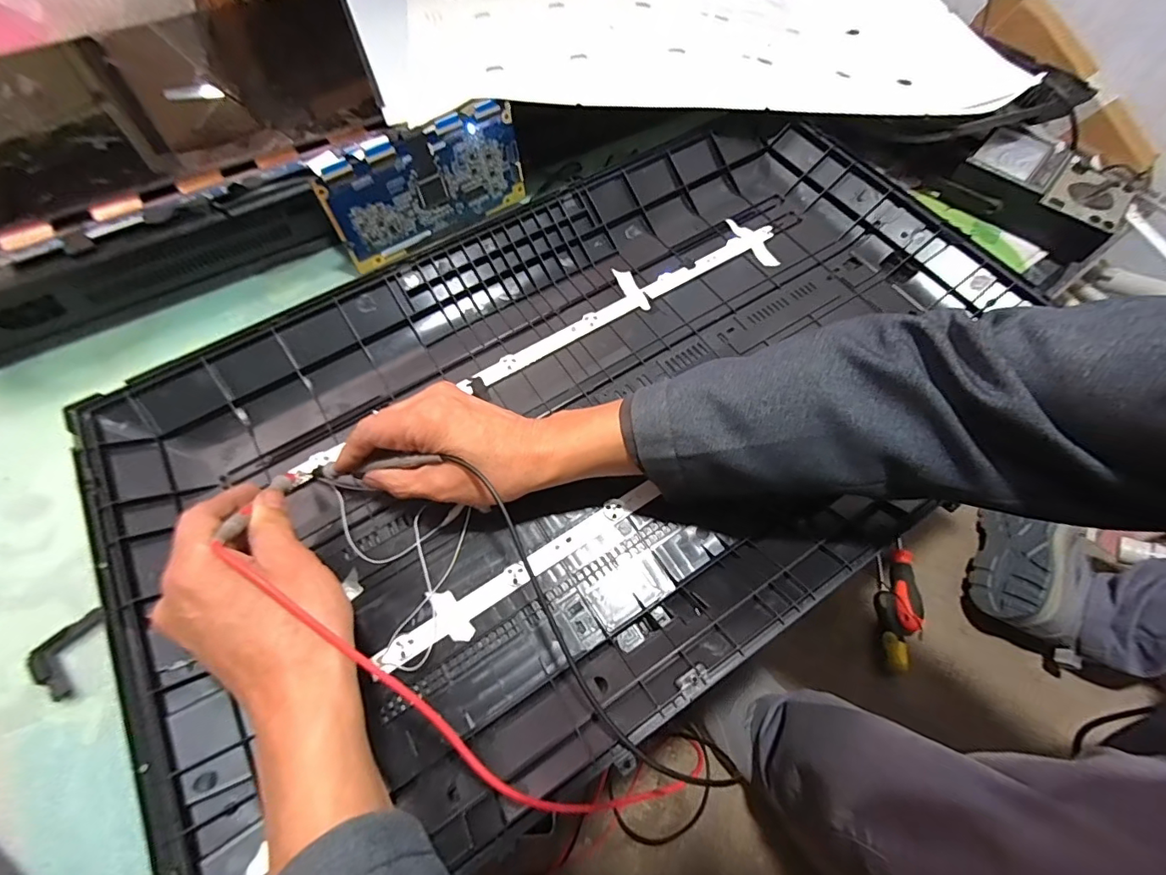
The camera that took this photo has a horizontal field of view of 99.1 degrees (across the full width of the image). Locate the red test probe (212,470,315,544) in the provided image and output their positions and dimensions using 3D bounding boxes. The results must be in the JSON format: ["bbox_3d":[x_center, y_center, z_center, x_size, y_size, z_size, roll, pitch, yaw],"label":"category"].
[{"bbox_3d":[-0.205,0.039,0.328,0.014,0.137,0.013,-23,105,-12],"label":"red test probe"}]

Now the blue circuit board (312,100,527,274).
[{"bbox_3d":[-0.150,-0.246,0.484,0.191,0.101,0.011,-32,59,-15],"label":"blue circuit board"}]

